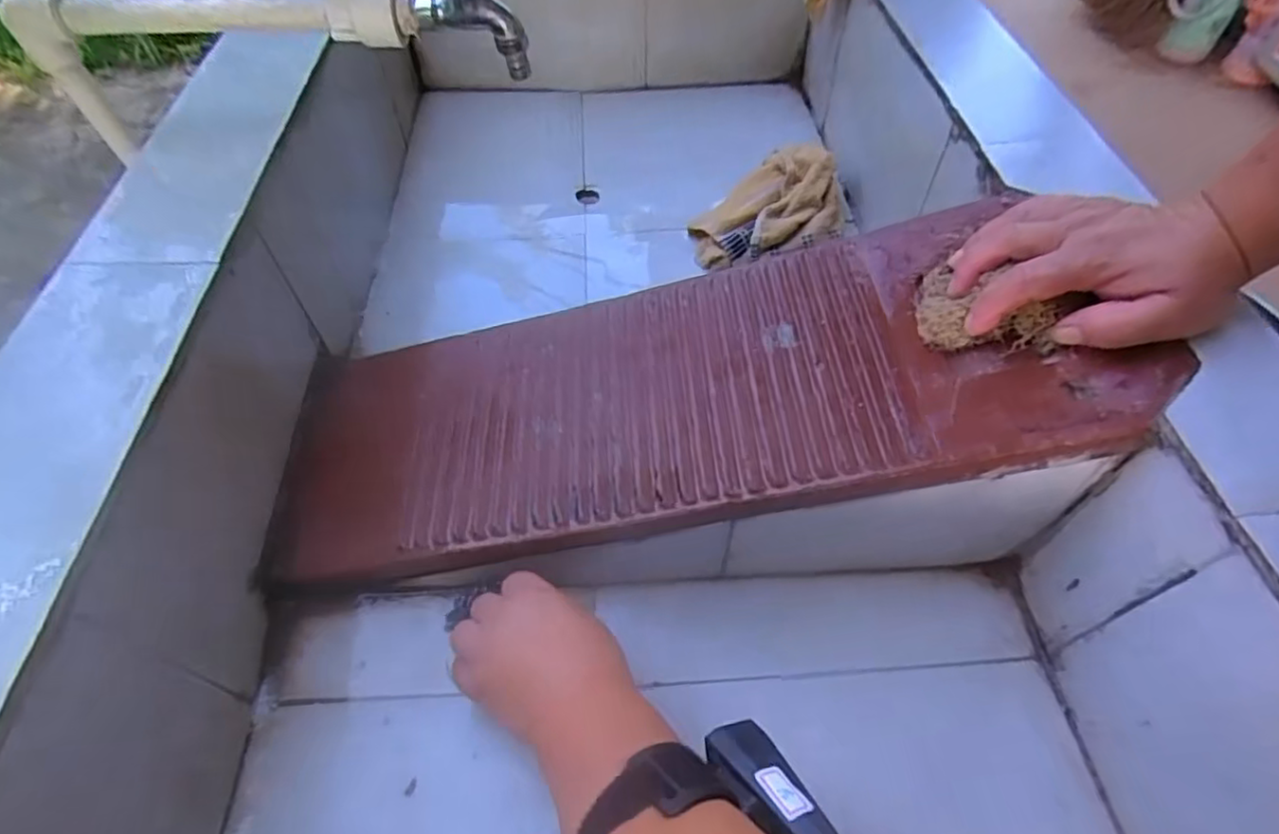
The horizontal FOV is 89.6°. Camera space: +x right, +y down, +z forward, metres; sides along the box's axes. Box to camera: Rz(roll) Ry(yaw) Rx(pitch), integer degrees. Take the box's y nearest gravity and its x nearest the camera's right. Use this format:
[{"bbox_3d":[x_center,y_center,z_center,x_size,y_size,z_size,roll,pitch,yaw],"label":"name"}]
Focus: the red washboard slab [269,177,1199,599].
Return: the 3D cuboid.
[{"bbox_3d":[0.013,-0.013,0.437,0.534,0.039,0.197,-9,52,12],"label":"red washboard slab"}]

